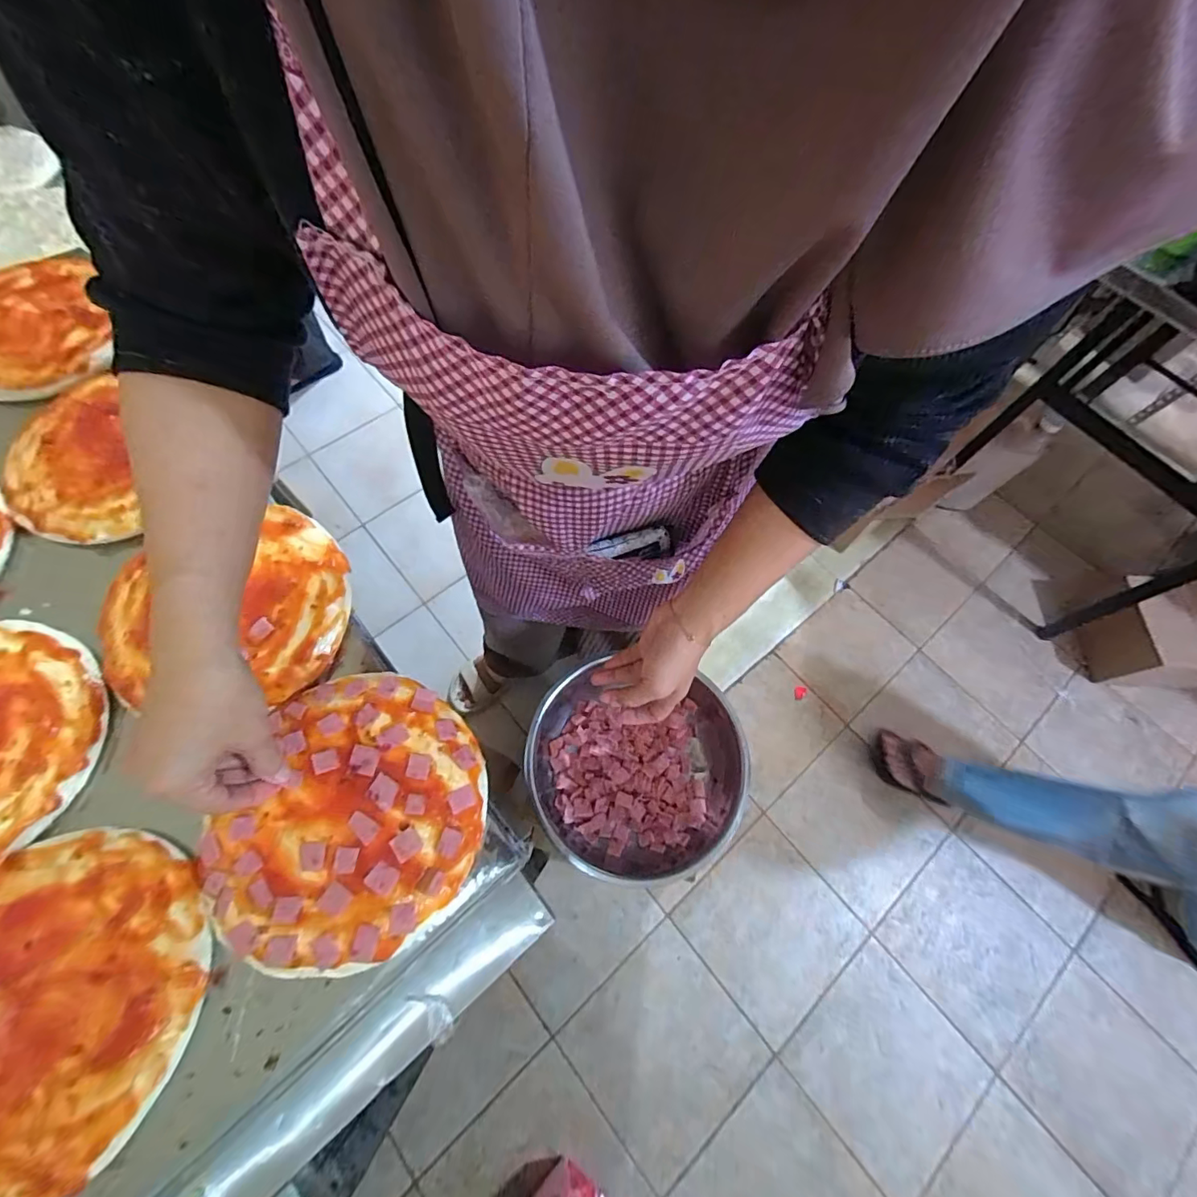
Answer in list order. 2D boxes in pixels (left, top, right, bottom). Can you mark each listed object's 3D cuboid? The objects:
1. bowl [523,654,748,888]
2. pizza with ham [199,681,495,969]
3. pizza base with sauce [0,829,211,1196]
[{"bbox_3d":[0.043,0.211,0.623,0.251,0.084,0.240,1,65,-2],"label":"bowl"},{"bbox_3d":[-0.178,0.156,0.368,0.178,0.017,0.192,1,65,-2],"label":"pizza with ham"},{"bbox_3d":[-0.361,0.259,0.319,0.194,0.009,0.194,1,65,-2],"label":"pizza base with sauce"}]

